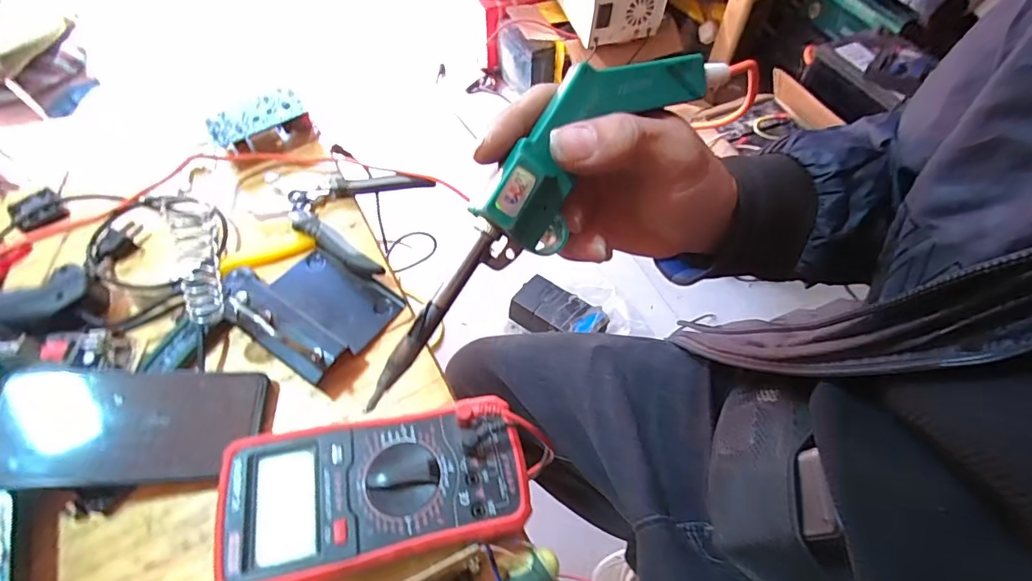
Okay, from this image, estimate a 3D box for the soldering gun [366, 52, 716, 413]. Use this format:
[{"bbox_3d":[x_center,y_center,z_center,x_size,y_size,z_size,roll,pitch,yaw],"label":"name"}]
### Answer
[{"bbox_3d":[0.006,-0.039,0.218,0.035,0.036,0.212,39,83,21],"label":"soldering gun"}]

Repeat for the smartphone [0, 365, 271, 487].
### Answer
[{"bbox_3d":[-0.267,0.092,0.335,0.162,0.008,0.079,1,57,-15],"label":"smartphone"}]

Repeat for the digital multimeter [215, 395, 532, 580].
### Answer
[{"bbox_3d":[-0.084,0.129,0.311,0.180,0.052,0.094,-11,59,-7],"label":"digital multimeter"}]

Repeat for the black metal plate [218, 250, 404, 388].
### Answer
[{"bbox_3d":[-0.175,0.010,0.404,0.128,0.017,0.098,30,45,15],"label":"black metal plate"}]

